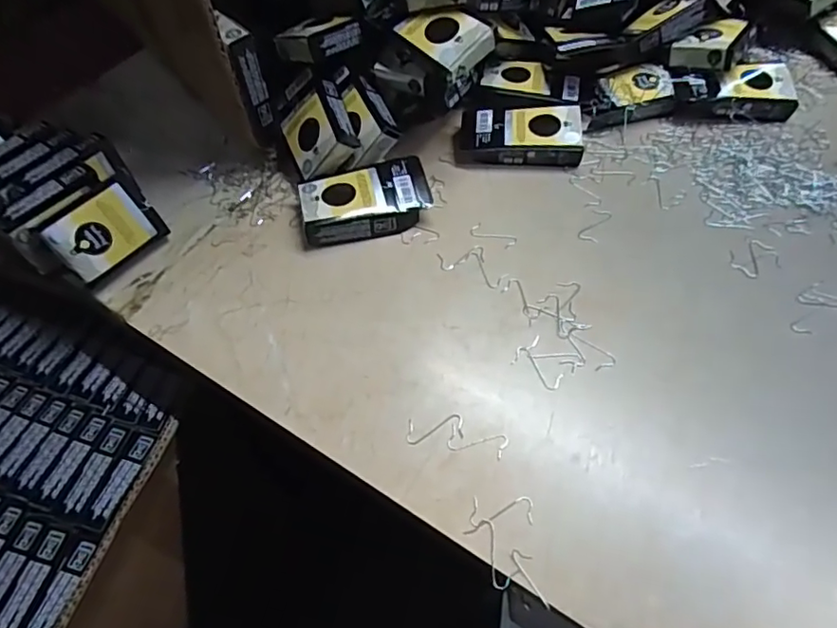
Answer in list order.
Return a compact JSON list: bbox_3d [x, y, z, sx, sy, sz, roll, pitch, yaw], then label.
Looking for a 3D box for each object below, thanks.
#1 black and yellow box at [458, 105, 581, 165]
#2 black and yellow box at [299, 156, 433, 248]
[{"bbox_3d":[0.085,-0.149,0.480,0.101,0.024,0.052,4,56,6],"label":"black and yellow box"},{"bbox_3d":[-0.040,-0.086,0.446,0.099,0.026,0.057,-15,56,-7],"label":"black and yellow box"}]

